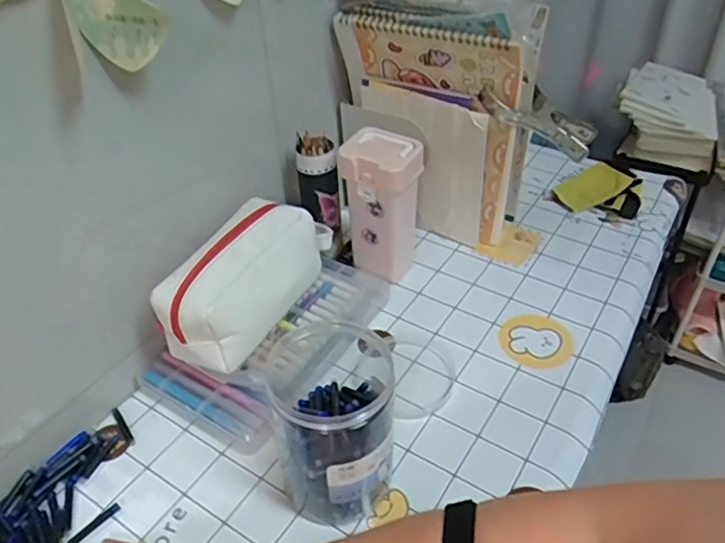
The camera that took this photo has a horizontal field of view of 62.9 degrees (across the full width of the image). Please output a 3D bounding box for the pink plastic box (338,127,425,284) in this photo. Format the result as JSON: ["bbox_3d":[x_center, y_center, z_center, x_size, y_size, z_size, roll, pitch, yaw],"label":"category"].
[{"bbox_3d":[0.024,-0.071,0.704,0.082,0.177,0.070,24,47,26],"label":"pink plastic box"}]

